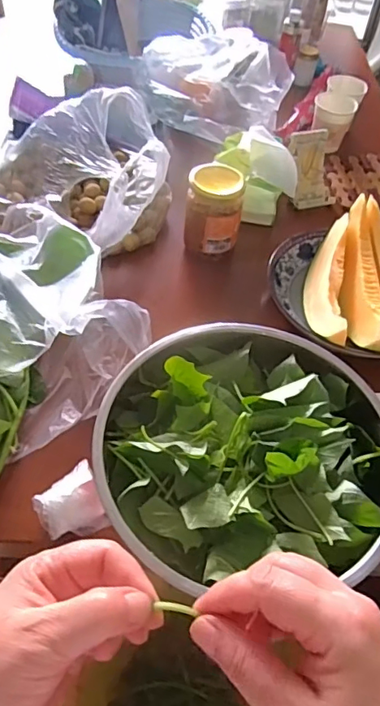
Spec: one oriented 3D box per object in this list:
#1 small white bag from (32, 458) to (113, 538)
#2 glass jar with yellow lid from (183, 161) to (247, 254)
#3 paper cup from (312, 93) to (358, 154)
[{"bbox_3d":[-0.113,0.139,0.485,0.057,0.023,0.064,-20,56,-19],"label":"small white bag"},{"bbox_3d":[0.032,-0.191,0.703,0.073,0.103,0.066,9,52,1],"label":"glass jar with yellow lid"},{"bbox_3d":[0.252,-0.415,0.929,0.072,0.068,0.088,17,52,8],"label":"paper cup"}]

